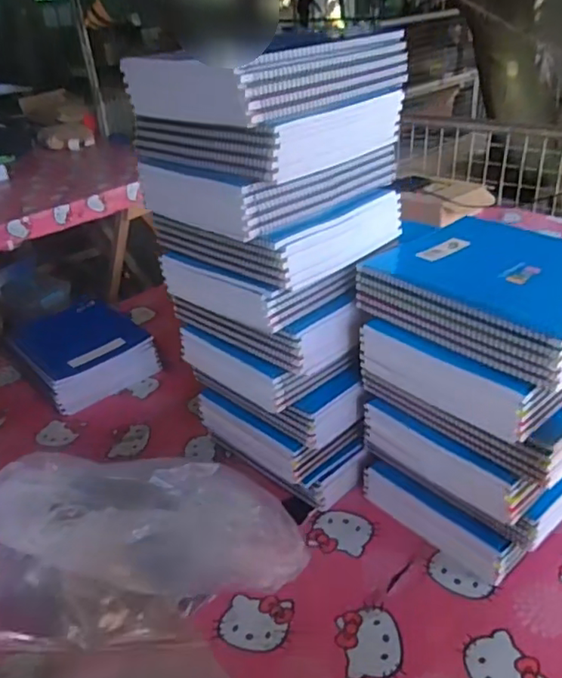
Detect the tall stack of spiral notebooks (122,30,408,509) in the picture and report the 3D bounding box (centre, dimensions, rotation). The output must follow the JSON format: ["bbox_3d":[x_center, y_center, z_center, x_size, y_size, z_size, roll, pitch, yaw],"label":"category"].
[{"bbox_3d":[0.008,-0.083,0.772,0.236,0.505,0.225,21,39,37],"label":"tall stack of spiral notebooks"}]

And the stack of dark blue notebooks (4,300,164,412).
[{"bbox_3d":[-0.394,0.024,1.169,0.224,0.088,0.265,-26,36,-30],"label":"stack of dark blue notebooks"}]

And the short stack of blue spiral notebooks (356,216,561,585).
[{"bbox_3d":[0.251,0.074,0.716,0.221,0.349,0.261,-27,37,-33],"label":"short stack of blue spiral notebooks"}]

